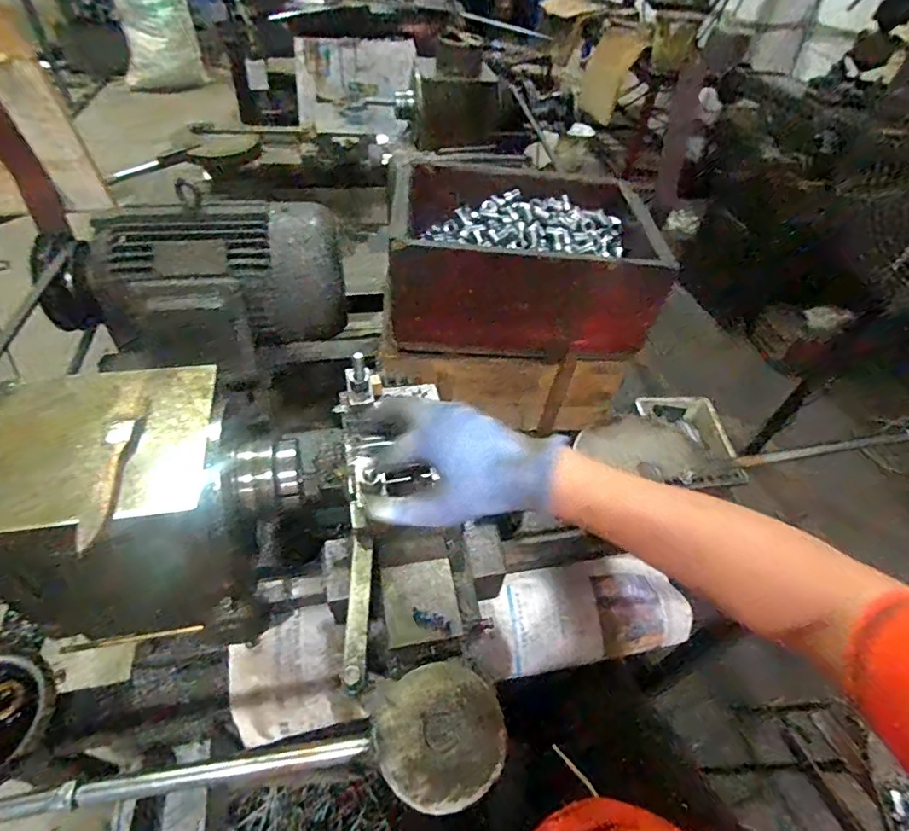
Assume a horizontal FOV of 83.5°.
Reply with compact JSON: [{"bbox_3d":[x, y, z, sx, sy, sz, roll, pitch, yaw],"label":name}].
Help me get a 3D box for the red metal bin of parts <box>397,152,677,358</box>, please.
[{"bbox_3d":[0.096,-0.225,0.734,0.338,0.141,0.270,5,47,-2],"label":"red metal bin of parts"}]

